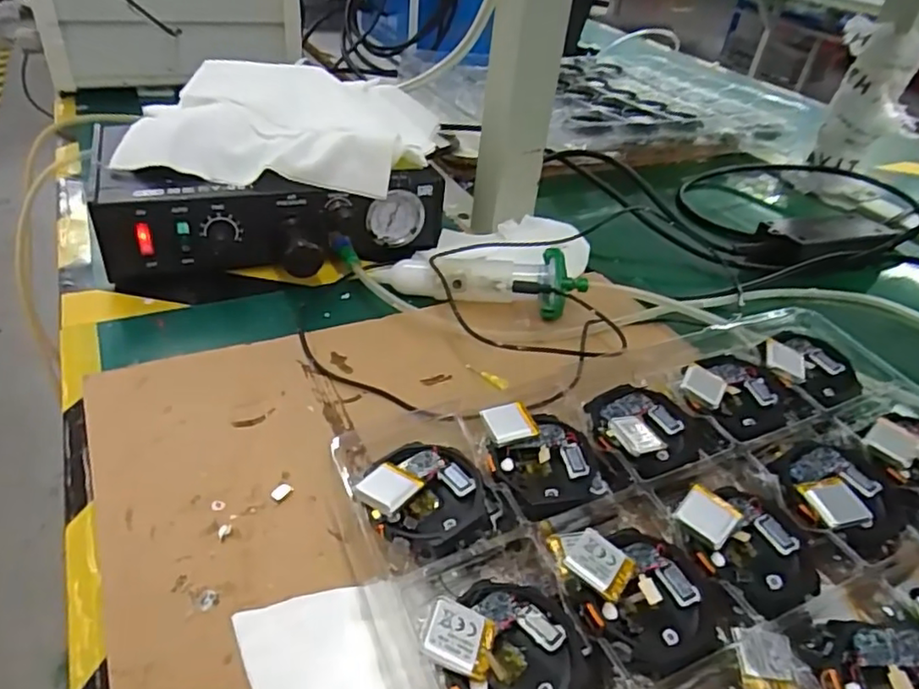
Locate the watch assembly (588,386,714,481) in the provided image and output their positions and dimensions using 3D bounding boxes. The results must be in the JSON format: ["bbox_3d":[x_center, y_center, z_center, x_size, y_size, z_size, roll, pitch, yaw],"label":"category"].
[{"bbox_3d":[0.092,0.038,0.304,0.055,0.012,0.052,4,38,-3],"label":"watch assembly"}]

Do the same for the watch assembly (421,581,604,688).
[{"bbox_3d":[0.019,0.108,0.214,0.055,0.012,0.050,20,37,-15],"label":"watch assembly"}]

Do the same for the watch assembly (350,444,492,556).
[{"bbox_3d":[-0.014,0.065,0.259,0.049,0.016,0.052,13,38,-11],"label":"watch assembly"}]

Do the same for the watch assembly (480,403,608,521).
[{"bbox_3d":[0.037,0.052,0.287,0.047,0.011,0.058,-20,56,-28],"label":"watch assembly"}]

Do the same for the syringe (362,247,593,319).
[{"bbox_3d":[0.012,-0.044,0.428,0.146,0.029,0.035,5,38,-2],"label":"syringe"}]

